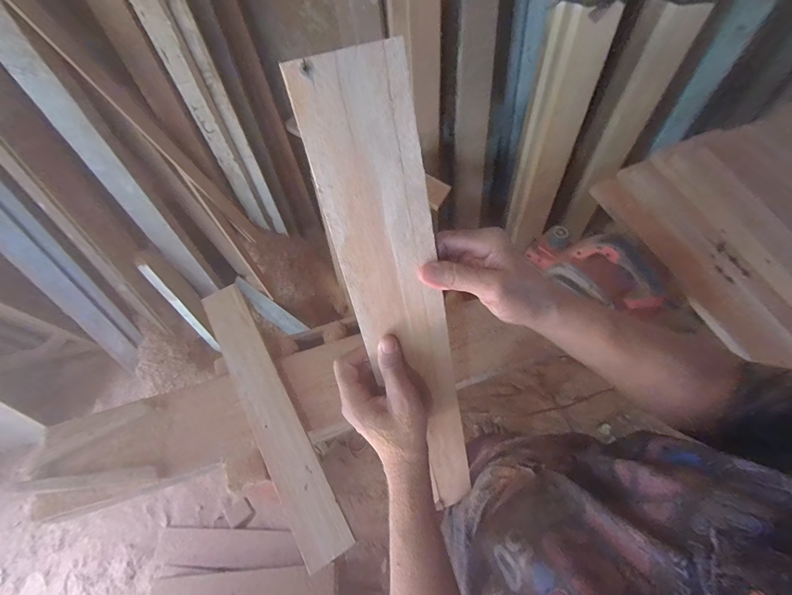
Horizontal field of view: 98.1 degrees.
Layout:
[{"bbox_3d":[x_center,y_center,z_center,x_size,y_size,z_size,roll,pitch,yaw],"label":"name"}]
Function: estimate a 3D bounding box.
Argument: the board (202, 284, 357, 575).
[{"bbox_3d":[-0.241,0.198,0.638,0.085,0.016,0.540,-29,67,-14],"label":"board"}]

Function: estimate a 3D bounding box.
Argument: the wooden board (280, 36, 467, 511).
[{"bbox_3d":[0.016,0.051,0.355,0.085,0.509,0.006,-15,30,-1],"label":"wooden board"}]

